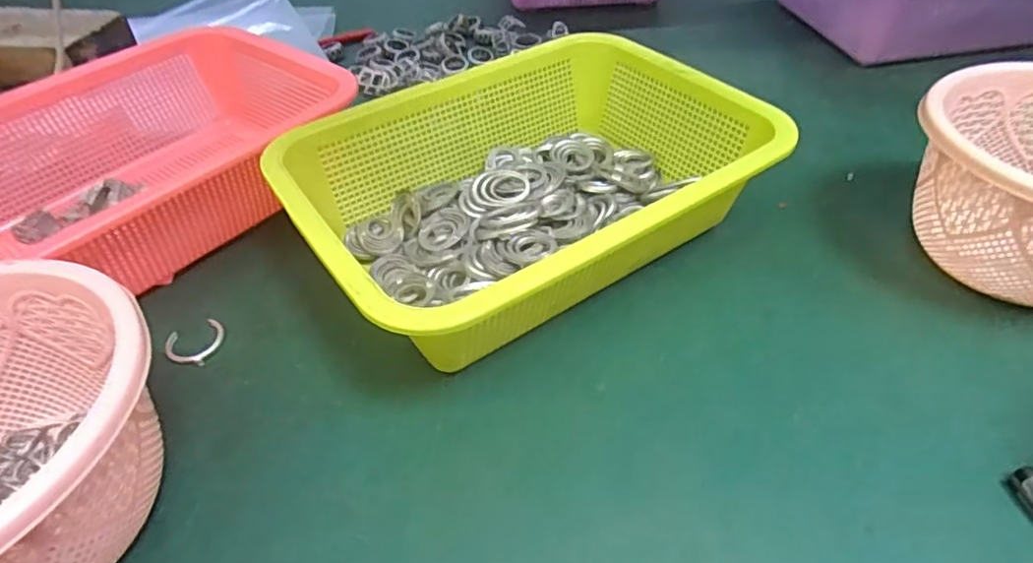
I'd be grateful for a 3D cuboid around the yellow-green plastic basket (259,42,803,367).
[{"bbox_3d":[0.004,-0.055,0.366,0.261,0.077,0.191,-26,48,-22],"label":"yellow-green plastic basket"}]

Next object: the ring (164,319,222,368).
[{"bbox_3d":[-0.181,0.033,0.338,0.028,0.006,0.031,7,45,8],"label":"ring"}]

